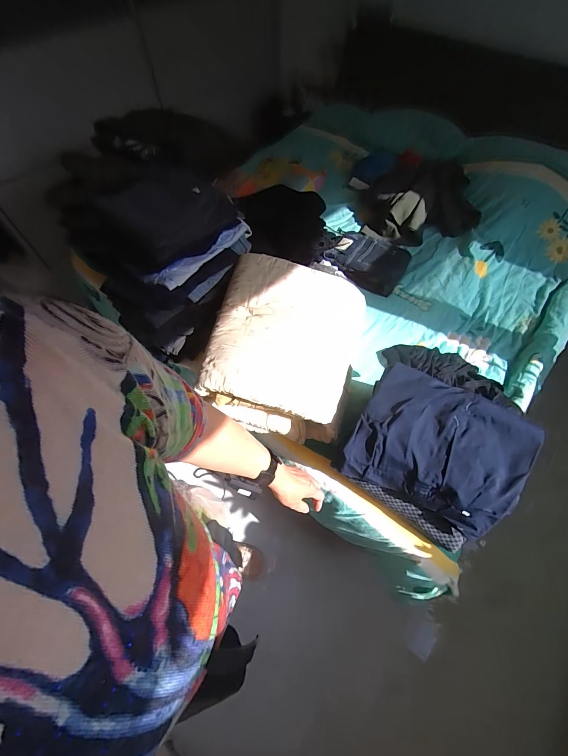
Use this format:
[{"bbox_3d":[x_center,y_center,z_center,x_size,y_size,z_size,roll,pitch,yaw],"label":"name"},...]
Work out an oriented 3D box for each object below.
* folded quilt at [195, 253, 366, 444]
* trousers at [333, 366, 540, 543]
[{"bbox_3d":[0.011,-0.106,0.954,0.414,0.215,0.501,15,61,8],"label":"folded quilt"},{"bbox_3d":[0.360,0.163,0.747,0.373,0.119,0.284,24,63,13],"label":"trousers"}]

